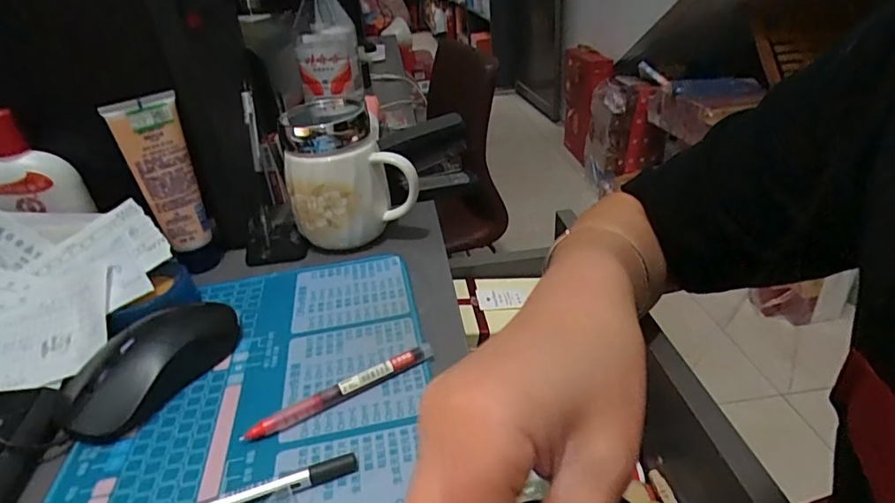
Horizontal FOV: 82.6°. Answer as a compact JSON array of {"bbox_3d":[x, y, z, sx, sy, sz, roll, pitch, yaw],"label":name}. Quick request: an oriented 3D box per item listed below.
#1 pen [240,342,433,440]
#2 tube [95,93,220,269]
[{"bbox_3d":[-0.062,0.082,0.306,0.118,0.014,0.007,-21,34,-24],"label":"pen"},{"bbox_3d":[-0.227,-0.052,0.417,0.051,0.140,0.028,-28,38,-33],"label":"tube"}]

